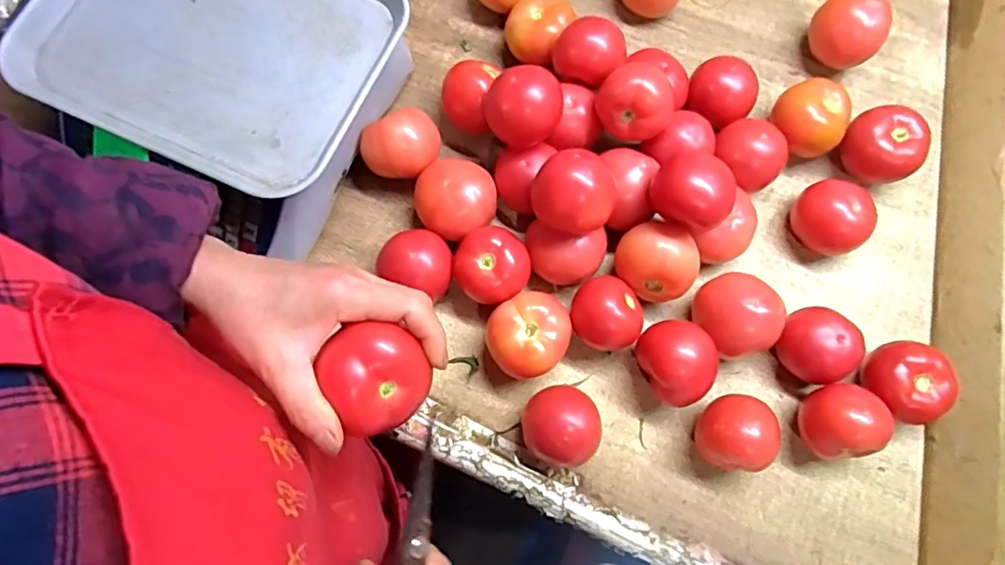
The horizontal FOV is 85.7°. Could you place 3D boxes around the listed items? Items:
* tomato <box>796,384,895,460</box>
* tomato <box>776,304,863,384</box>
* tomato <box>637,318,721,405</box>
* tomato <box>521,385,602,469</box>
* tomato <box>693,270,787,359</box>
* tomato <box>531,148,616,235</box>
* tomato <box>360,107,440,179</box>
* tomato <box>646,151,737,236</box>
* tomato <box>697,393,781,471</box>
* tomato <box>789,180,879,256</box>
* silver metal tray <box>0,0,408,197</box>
[{"bbox_3d":[0.275,0.115,0.447,0.061,0.055,0.059,-6,77,-2],"label":"tomato"},{"bbox_3d":[0.267,0.055,0.466,0.054,0.052,0.061,-17,78,-5],"label":"tomato"},{"bbox_3d":[0.145,0.067,0.455,0.056,0.059,0.067,-19,77,-4],"label":"tomato"},{"bbox_3d":[0.048,0.118,0.445,0.061,0.058,0.062,0,77,0],"label":"tomato"},{"bbox_3d":[0.199,0.029,0.465,0.059,0.060,0.066,-19,77,-4],"label":"tomato"},{"bbox_3d":[0.058,-0.070,0.442,0.063,0.056,0.059,0,77,-1],"label":"tomato"},{"bbox_3d":[-0.091,-0.120,0.494,0.071,0.065,0.053,-29,78,-6],"label":"tomato"},{"bbox_3d":[0.153,-0.074,0.439,0.063,0.045,0.059,0,77,-1],"label":"tomato"},{"bbox_3d":[0.188,0.123,0.448,0.058,0.058,0.058,0,77,0],"label":"tomato"},{"bbox_3d":[0.299,-0.059,0.490,0.060,0.056,0.064,0,77,-1],"label":"tomato"},{"bbox_3d":[-0.241,-0.203,0.437,0.287,0.017,0.212,23,78,4],"label":"silver metal tray"}]

